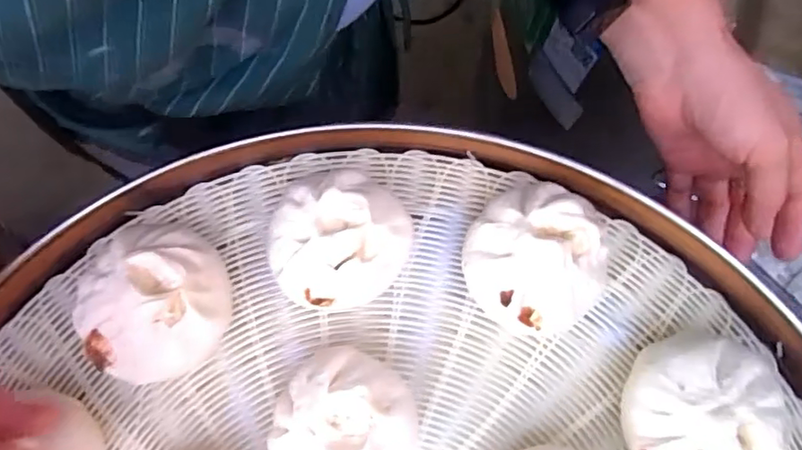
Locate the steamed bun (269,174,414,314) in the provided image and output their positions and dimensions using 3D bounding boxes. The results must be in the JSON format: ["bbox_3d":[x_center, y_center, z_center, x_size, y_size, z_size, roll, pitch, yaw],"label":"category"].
[{"bbox_3d":[-0.029,0.008,0.292,0.065,0.049,0.063,-6,77,0],"label":"steamed bun"}]

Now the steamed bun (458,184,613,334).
[{"bbox_3d":[0.065,0.019,0.288,0.067,0.050,0.065,0,77,1],"label":"steamed bun"}]

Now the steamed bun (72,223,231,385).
[{"bbox_3d":[-0.118,0.037,0.285,0.062,0.050,0.071,-16,77,-3],"label":"steamed bun"}]

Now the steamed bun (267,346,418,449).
[{"bbox_3d":[-0.025,0.096,0.276,0.070,0.041,0.066,0,77,1],"label":"steamed bun"}]

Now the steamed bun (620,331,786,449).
[{"bbox_3d":[0.138,0.086,0.272,0.067,0.048,0.072,5,77,2],"label":"steamed bun"}]

